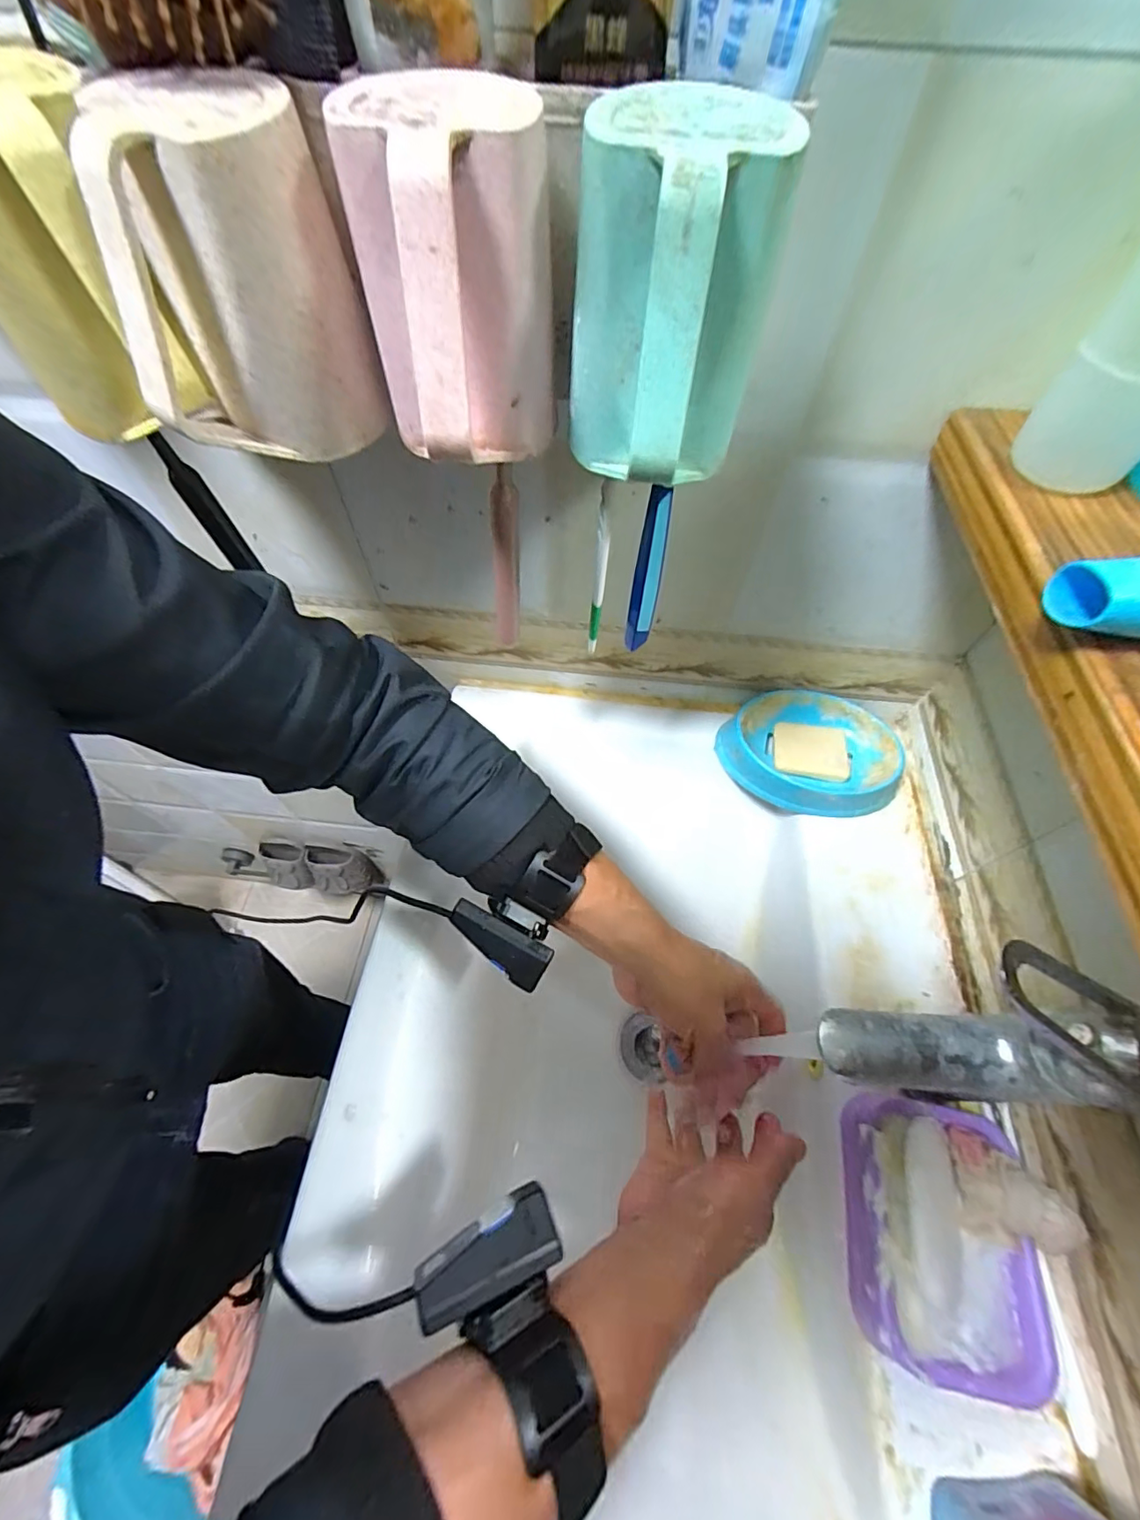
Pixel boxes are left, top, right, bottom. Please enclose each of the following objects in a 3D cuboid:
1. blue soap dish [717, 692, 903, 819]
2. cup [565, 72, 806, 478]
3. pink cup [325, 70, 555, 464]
[{"bbox_3d":[0.211,-0.008,0.479,0.145,0.040,0.104,8,59,4],"label":"blue soap dish"},{"bbox_3d":[0.034,-0.157,0.193,0.065,0.096,0.082,14,60,8],"label":"cup"},{"bbox_3d":[-0.038,-0.167,0.196,0.068,0.093,0.080,-16,60,-10],"label":"pink cup"}]

